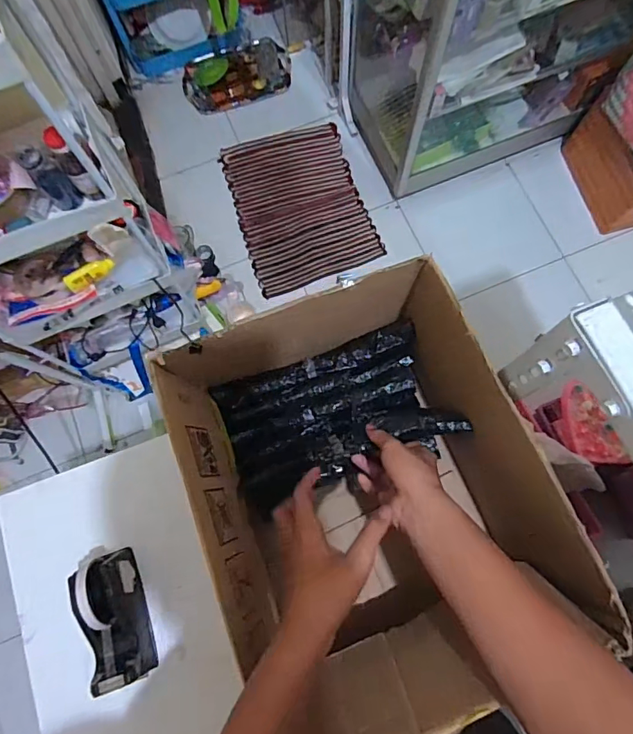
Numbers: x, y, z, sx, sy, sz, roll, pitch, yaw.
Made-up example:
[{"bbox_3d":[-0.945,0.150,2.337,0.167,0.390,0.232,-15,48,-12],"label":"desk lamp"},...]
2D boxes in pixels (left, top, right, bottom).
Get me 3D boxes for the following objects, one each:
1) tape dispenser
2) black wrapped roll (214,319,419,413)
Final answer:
[{"bbox_3d":[-0.261,0.322,0.623,0.066,0.106,0.164,-23,76,-4],"label":"tape dispenser"},{"bbox_3d":[-0.001,0.000,0.652,0.277,0.032,0.036,-19,76,-3],"label":"black wrapped roll"}]

